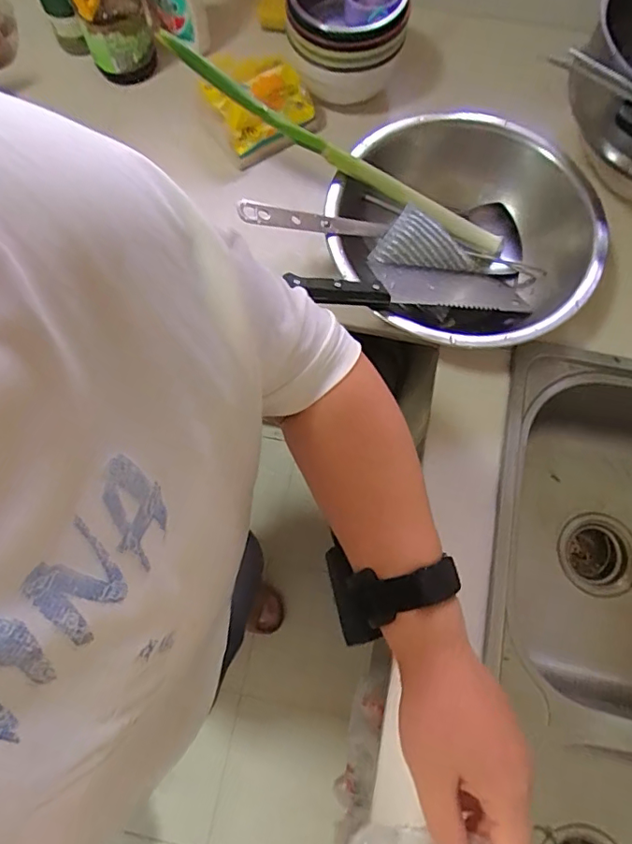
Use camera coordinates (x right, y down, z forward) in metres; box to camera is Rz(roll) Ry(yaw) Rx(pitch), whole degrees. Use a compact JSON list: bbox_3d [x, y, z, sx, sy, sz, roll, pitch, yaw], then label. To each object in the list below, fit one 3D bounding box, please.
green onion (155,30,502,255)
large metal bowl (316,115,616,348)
[{"bbox_3d":[0.031,-0.297,0.584,0.426,0.030,0.034,25,72,-14],"label":"green onion"},{"bbox_3d":[0.169,-0.209,0.598,0.302,0.089,0.286,0,72,-1],"label":"large metal bowl"}]

